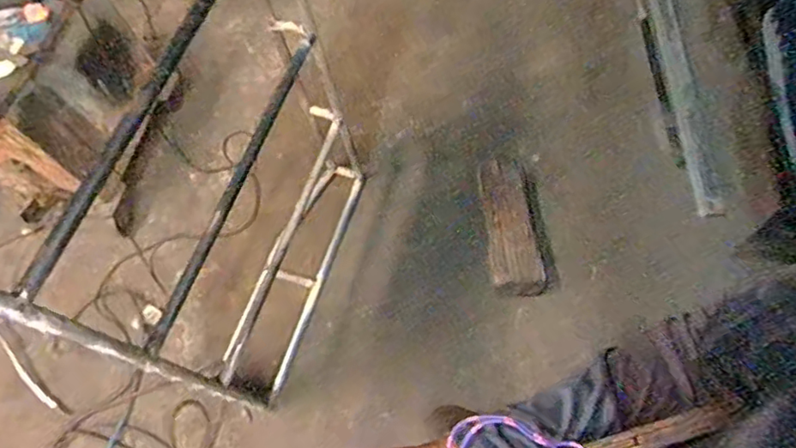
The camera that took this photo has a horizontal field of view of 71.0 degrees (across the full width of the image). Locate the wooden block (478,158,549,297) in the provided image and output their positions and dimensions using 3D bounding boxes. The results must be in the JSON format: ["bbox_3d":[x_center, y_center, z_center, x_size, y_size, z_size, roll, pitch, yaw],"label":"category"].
[{"bbox_3d":[0.311,0.011,1.611,0.169,0.073,0.399,-9,82,-1],"label":"wooden block"}]

